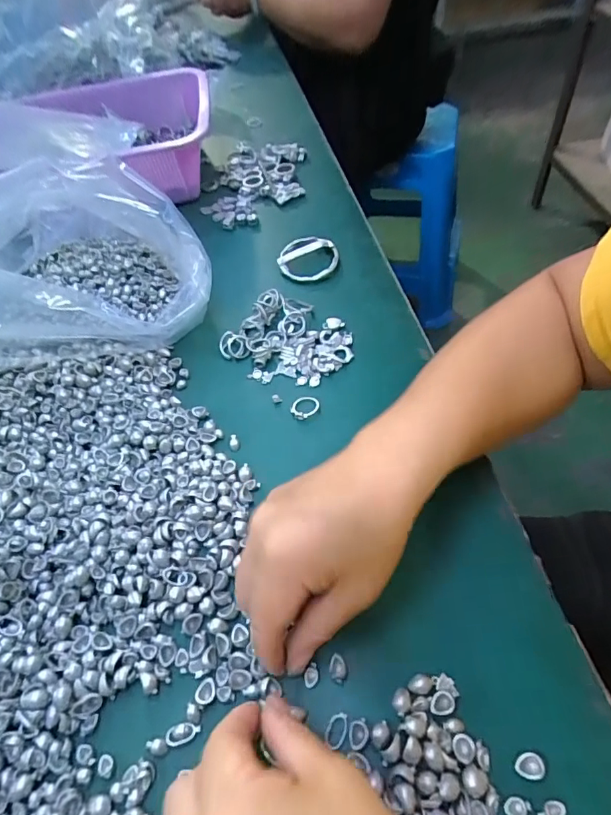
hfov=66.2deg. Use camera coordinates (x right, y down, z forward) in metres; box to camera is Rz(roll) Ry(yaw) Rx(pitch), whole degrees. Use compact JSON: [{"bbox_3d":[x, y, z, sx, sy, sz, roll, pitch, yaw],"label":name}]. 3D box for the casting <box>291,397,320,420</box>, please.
[{"bbox_3d":[0.000,-0.001,0.361,0.022,0.005,0.020,-3,53,4],"label":"casting"}]

